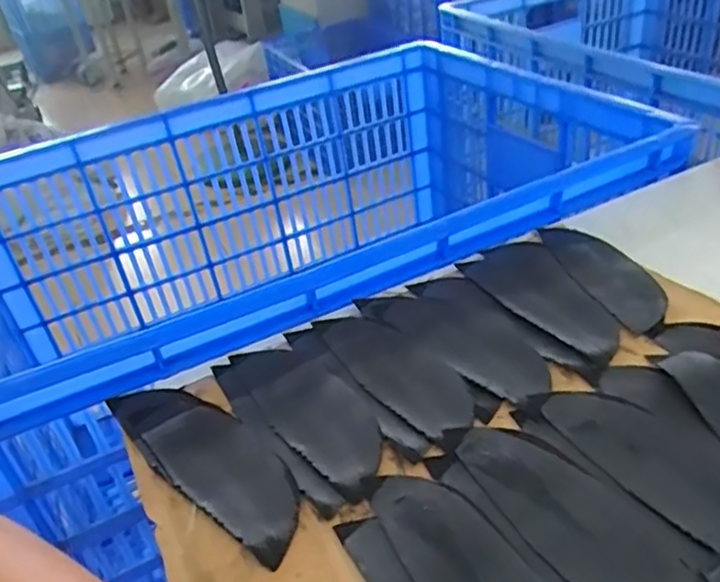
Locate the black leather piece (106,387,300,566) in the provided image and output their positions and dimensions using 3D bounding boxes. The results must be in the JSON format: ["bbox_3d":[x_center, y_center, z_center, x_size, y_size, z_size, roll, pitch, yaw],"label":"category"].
[{"bbox_3d":[-0.085,0.089,0.358,0.049,0.008,0.157,-34,42,-29],"label":"black leather piece"}]

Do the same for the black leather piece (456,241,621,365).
[{"bbox_3d":[0.118,0.002,0.437,0.063,0.007,0.142,-12,34,-5],"label":"black leather piece"}]

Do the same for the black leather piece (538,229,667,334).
[{"bbox_3d":[0.170,-0.014,0.450,0.053,0.006,0.133,-13,35,-7],"label":"black leather piece"}]

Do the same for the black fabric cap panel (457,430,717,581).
[{"bbox_3d":[0.096,0.103,0.295,0.049,0.008,0.129,-28,39,-26],"label":"black fabric cap panel"}]

